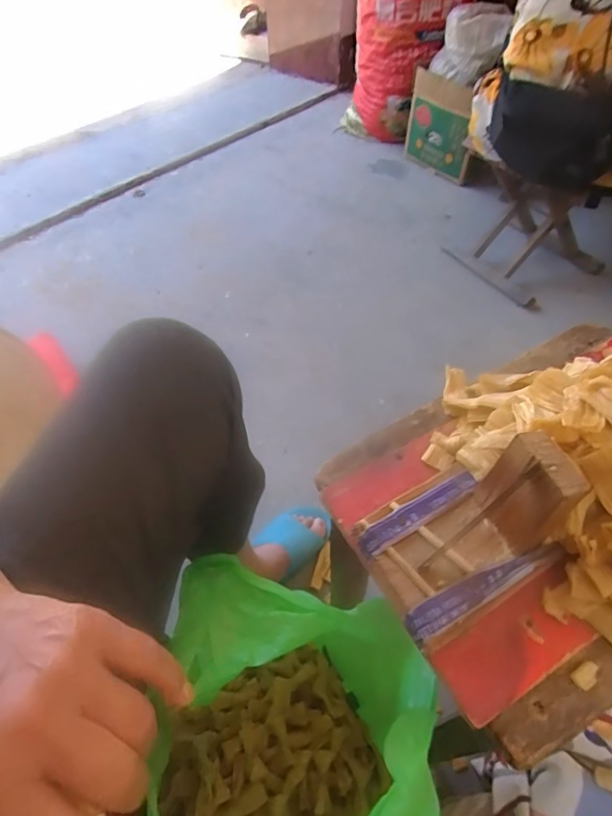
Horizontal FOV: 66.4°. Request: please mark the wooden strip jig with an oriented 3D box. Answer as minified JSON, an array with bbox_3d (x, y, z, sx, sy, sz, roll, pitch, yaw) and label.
[{"bbox_3d":[0.094,0.065,0.273,0.102,0.077,0.083,-25,56,-17],"label":"wooden strip jig"}]

